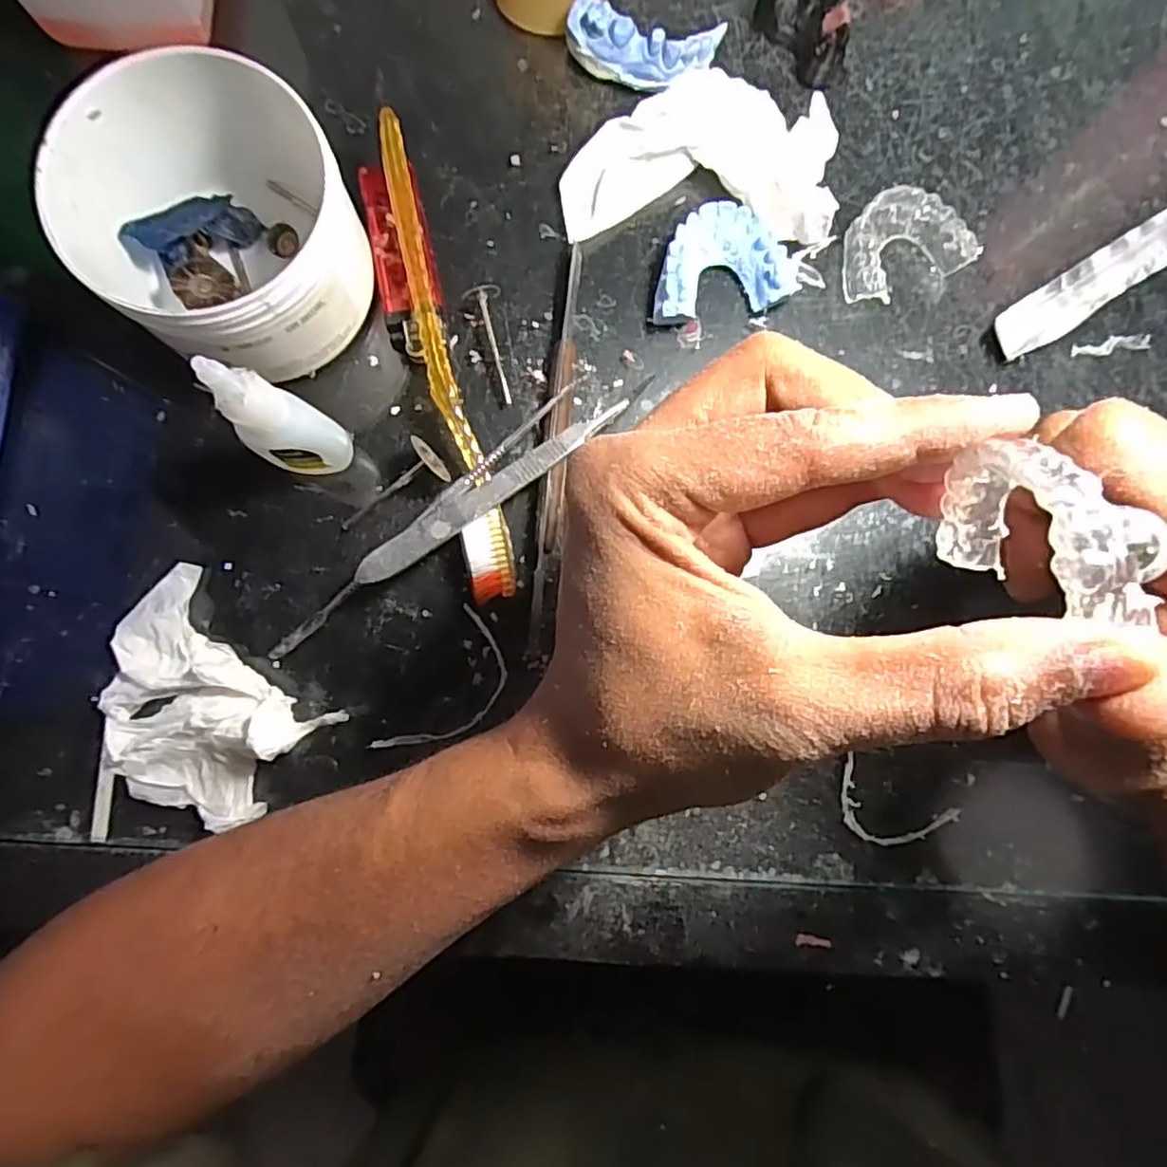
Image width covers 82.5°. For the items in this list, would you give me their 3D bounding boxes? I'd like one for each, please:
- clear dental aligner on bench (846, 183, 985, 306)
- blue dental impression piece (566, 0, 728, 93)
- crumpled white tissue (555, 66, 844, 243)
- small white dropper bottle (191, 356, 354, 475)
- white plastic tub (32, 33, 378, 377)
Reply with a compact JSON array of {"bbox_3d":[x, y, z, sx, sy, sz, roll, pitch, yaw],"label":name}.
[{"bbox_3d":[0.133,-0.143,0.282,0.056,0.013,0.039,-26,87,-4],"label":"clear dental aligner on bench"},{"bbox_3d":[0.025,-0.224,0.280,0.063,0.022,0.024,10,85,-2],"label":"blue dental impression piece"},{"bbox_3d":[0.048,-0.174,0.271,0.108,0.035,0.056,2,85,-2],"label":"crumpled white tissue"},{"bbox_3d":[-0.102,-0.052,0.226,0.019,0.086,0.025,40,85,1],"label":"small white dropper bottle"},{"bbox_3d":[-0.130,-0.126,0.243,0.089,0.063,0.088,0,85,-2],"label":"white plastic tub"}]

